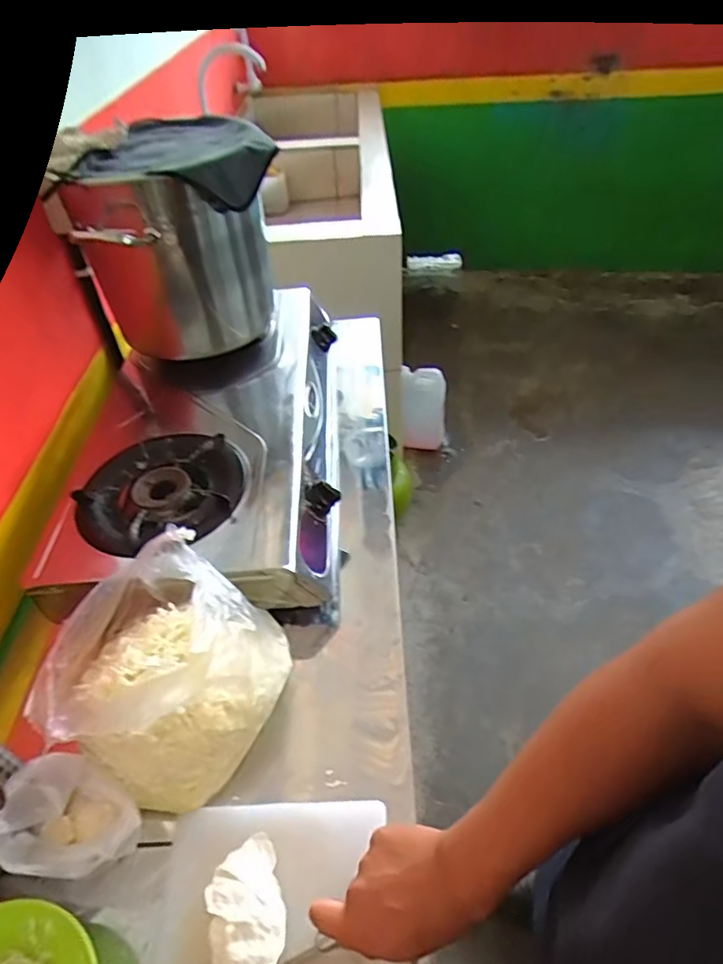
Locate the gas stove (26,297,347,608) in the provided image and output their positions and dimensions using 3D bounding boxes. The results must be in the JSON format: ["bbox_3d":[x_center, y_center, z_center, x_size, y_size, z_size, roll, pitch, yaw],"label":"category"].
[{"bbox_3d":[-0.250,-0.081,0.900,0.393,0.122,0.613,-4,45,1],"label":"gas stove"}]

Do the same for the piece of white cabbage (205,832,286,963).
[{"bbox_3d":[-0.103,0.376,0.499,0.062,0.031,0.106,-12,45,-7],"label":"piece of white cabbage"}]

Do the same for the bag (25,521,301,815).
[{"bbox_3d":[-0.209,0.177,0.578,0.217,0.174,0.213,16,48,19],"label":"bag"}]

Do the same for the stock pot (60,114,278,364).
[{"bbox_3d":[-0.271,-0.350,0.880,0.267,0.310,0.233,-18,46,-13],"label":"stock pot"}]

